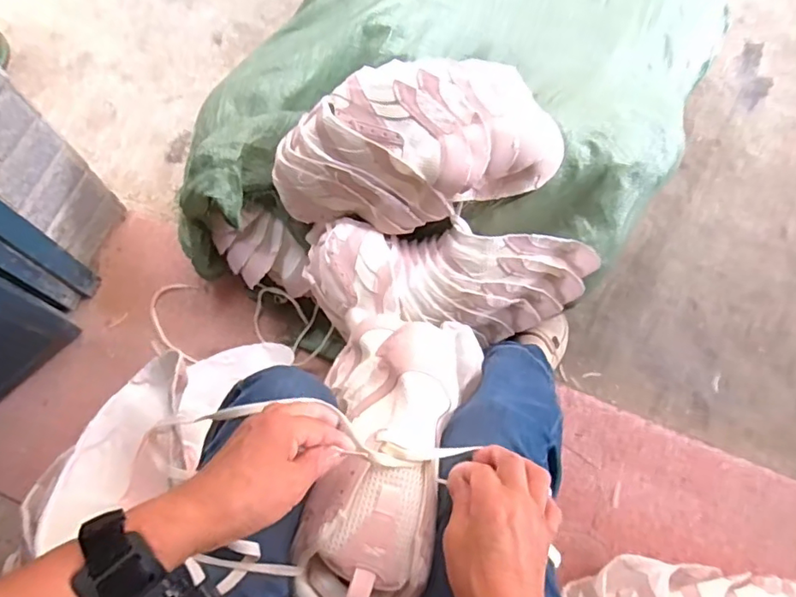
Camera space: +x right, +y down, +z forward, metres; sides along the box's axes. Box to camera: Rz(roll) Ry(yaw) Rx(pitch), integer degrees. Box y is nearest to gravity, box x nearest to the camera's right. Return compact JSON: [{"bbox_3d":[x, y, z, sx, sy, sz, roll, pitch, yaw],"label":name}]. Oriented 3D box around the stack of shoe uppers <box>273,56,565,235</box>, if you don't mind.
[{"bbox_3d":[0.025,-0.198,0.734,0.381,0.151,0.174,-11,70,-4],"label":"stack of shoe uppers"}]

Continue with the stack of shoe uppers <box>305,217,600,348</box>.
[{"bbox_3d":[0.062,-0.020,0.756,0.392,0.125,0.143,8,70,2],"label":"stack of shoe uppers"}]

